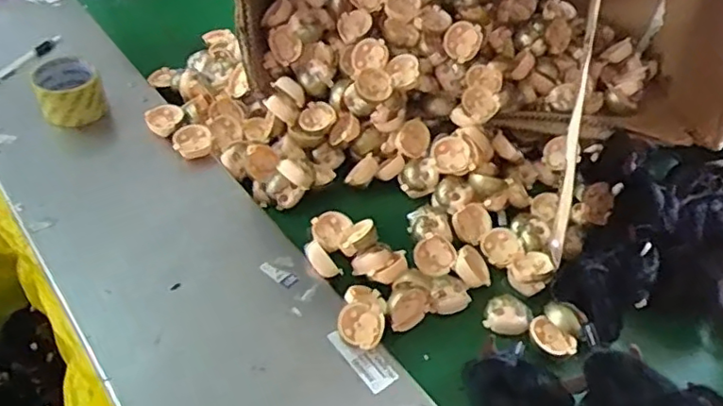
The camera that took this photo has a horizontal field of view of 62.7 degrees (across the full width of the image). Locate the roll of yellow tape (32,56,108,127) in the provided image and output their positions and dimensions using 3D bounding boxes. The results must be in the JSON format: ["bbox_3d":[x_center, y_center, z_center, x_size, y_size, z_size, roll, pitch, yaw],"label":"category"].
[{"bbox_3d":[-0.396,-0.148,0.812,0.079,0.067,0.086,-18,50,-21],"label":"roll of yellow tape"}]

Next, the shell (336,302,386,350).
[{"bbox_3d":[0.000,0.127,0.610,0.048,0.020,0.049,3,46,-3],"label":"shell"}]

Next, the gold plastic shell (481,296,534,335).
[{"bbox_3d":[0.165,0.125,0.662,0.049,0.017,0.040,20,48,14],"label":"gold plastic shell"}]

